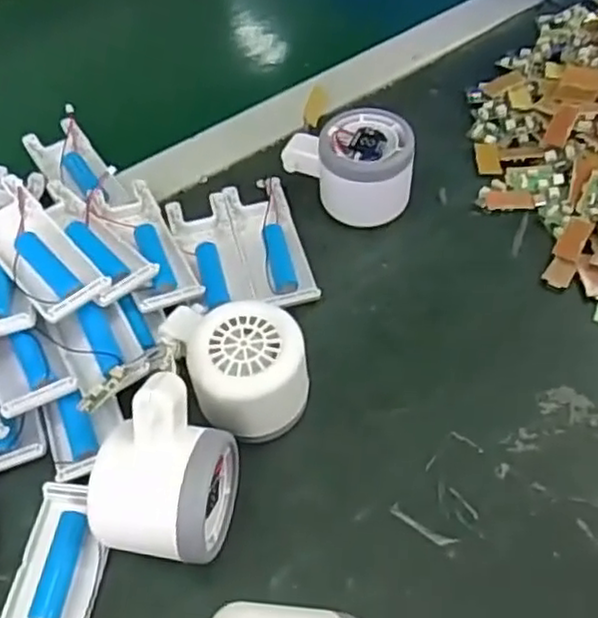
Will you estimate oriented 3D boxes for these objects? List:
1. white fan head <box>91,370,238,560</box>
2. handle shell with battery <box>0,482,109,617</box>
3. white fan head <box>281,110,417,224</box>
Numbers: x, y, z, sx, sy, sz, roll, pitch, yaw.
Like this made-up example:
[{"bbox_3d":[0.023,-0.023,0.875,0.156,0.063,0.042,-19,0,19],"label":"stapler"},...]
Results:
[{"bbox_3d":[-0.062,0.078,0.316,0.056,0.077,0.071,8,54,9],"label":"white fan head"},{"bbox_3d":[-0.114,0.132,0.319,0.039,0.015,0.104,4,54,6],"label":"handle shell with battery"},{"bbox_3d":[0.031,-0.091,0.455,0.084,0.051,0.059,4,54,6],"label":"white fan head"}]

